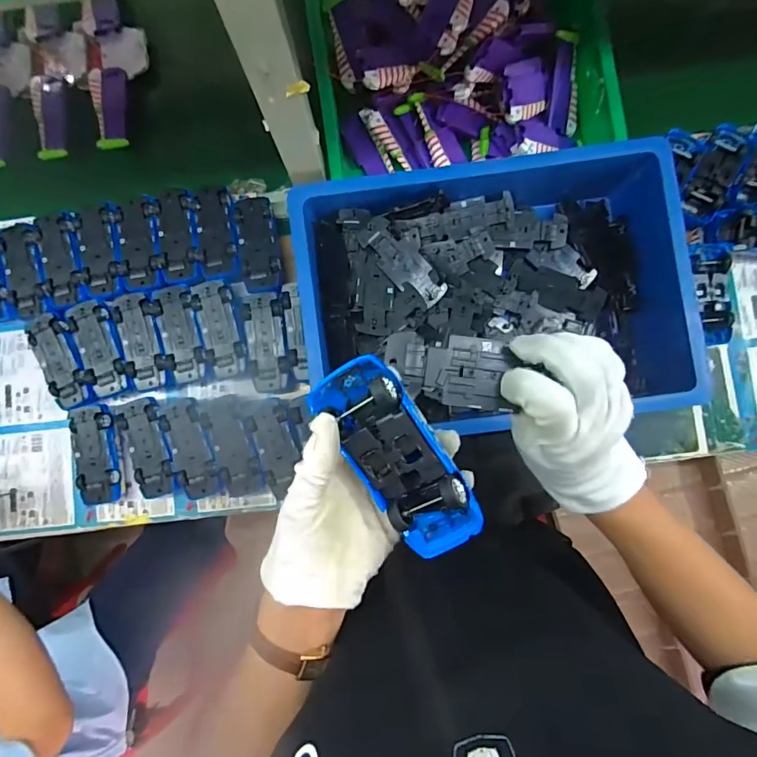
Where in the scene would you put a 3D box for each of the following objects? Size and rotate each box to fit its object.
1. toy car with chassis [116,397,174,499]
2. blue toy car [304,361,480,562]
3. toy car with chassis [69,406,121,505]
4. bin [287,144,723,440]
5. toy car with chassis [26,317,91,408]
[{"bbox_3d":[-0.303,0.093,0.601,0.059,0.044,0.128,-15,84,0],"label":"toy car with chassis"},{"bbox_3d":[0.013,0.050,0.277,0.050,0.045,0.129,-32,99,-1],"label":"blue toy car"},{"bbox_3d":[-0.371,0.101,0.602,0.050,0.051,0.127,-4,85,2],"label":"toy car with chassis"},{"bbox_3d":[0.134,-0.096,0.562,0.432,0.112,0.309,-10,84,1],"label":"bin"},{"bbox_3d":[-0.420,-0.020,0.610,0.053,0.048,0.122,-24,84,0],"label":"toy car with chassis"}]

